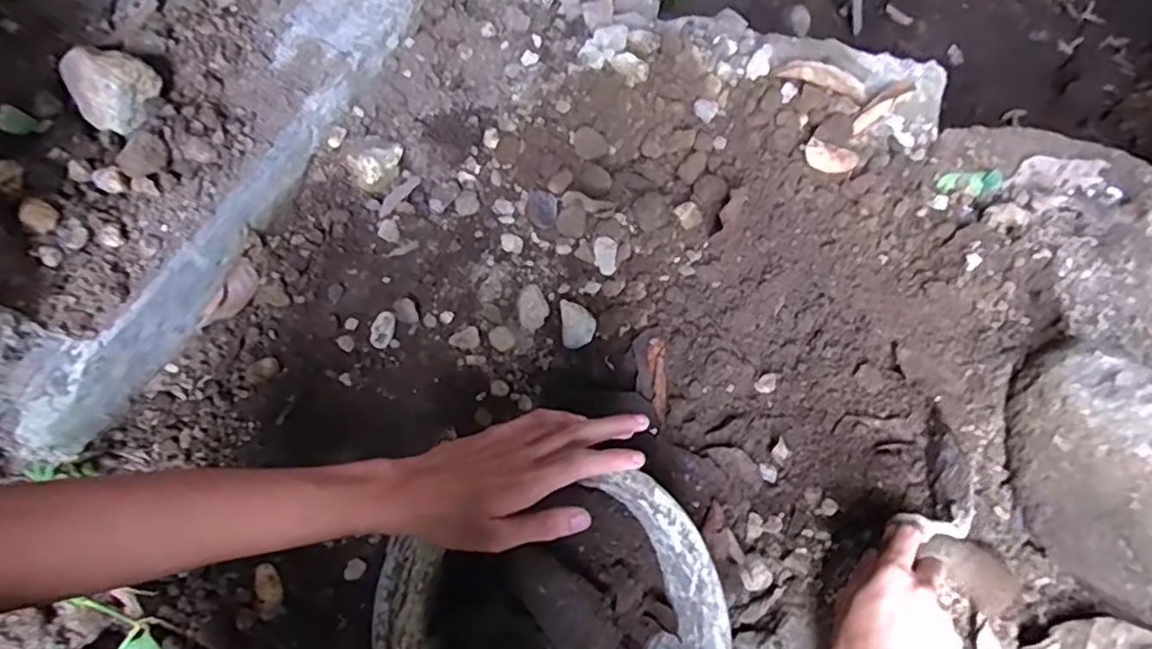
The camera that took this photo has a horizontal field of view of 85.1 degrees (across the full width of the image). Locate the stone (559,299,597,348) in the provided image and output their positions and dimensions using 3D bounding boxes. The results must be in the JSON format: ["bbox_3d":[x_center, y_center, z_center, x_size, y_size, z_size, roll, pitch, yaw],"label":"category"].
[{"bbox_3d":[0.002,-0.001,0.646,0.034,0.020,0.049,-4,71,0],"label":"stone"}]

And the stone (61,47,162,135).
[{"bbox_3d":[-0.442,-0.222,0.587,0.079,0.046,0.073,-1,71,1],"label":"stone"}]

